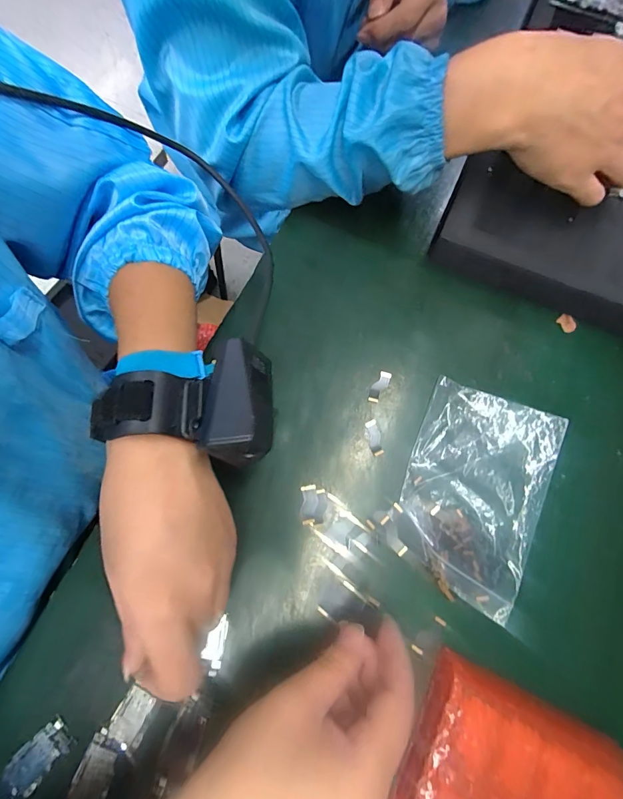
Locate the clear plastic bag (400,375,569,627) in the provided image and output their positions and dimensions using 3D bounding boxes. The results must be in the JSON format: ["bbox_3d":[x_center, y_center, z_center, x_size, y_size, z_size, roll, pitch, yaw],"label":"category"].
[{"bbox_3d":[0.118,0.063,0.271,0.095,0.013,0.147,22,75,7],"label":"clear plastic bag"}]

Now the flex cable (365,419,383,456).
[{"bbox_3d":[0.048,0.029,0.288,0.009,0.004,0.027,-10,73,-2],"label":"flex cable"}]

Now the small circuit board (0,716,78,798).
[{"bbox_3d":[-0.164,0.215,0.225,0.040,0.004,0.023,-42,77,-11],"label":"small circuit board"}]

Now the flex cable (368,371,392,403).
[{"bbox_3d":[0.054,-0.011,0.300,0.010,0.004,0.027,31,76,10],"label":"flex cable"}]

